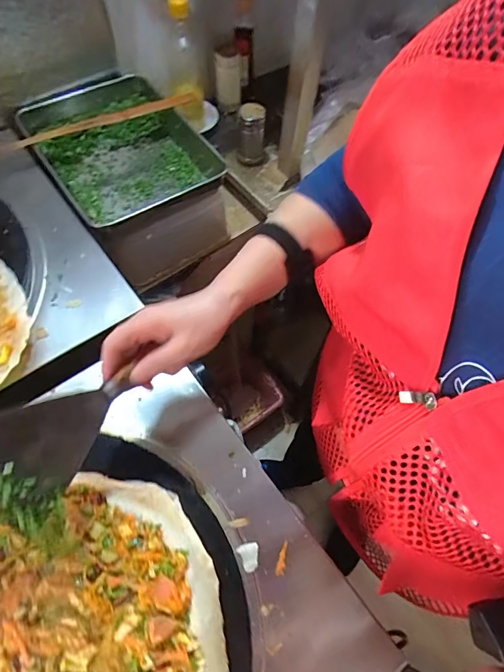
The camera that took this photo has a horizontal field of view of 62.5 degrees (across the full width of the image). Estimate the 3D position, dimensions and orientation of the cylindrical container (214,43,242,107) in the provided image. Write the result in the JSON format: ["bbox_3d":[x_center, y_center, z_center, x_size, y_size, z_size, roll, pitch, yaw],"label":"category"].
[{"bbox_3d":[-0.048,-0.517,0.832,0.052,0.119,0.057,1,61,-4],"label":"cylindrical container"}]

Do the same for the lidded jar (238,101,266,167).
[{"bbox_3d":[-0.001,-0.372,0.773,0.051,0.114,0.052,2,63,-4],"label":"lidded jar"}]

